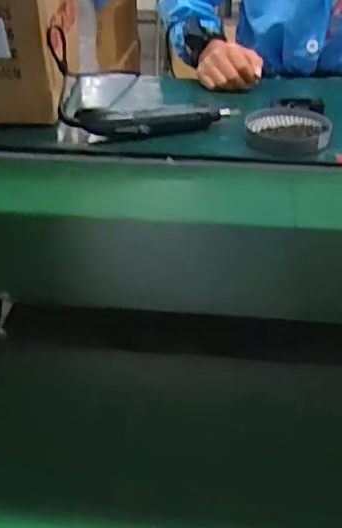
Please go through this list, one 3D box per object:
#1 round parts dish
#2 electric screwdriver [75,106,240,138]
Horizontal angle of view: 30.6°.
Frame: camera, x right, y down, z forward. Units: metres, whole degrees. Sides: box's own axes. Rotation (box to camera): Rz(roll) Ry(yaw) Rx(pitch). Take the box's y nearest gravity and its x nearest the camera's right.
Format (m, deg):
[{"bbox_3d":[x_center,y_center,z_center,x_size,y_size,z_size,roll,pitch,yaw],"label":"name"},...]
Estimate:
[{"bbox_3d":[0.165,-0.191,0.875,0.113,0.027,0.105,-1,35,0],"label":"round parts dish"},{"bbox_3d":[-0.021,-0.202,0.878,0.228,0.038,0.039,-9,36,-12],"label":"electric screwdriver"}]

